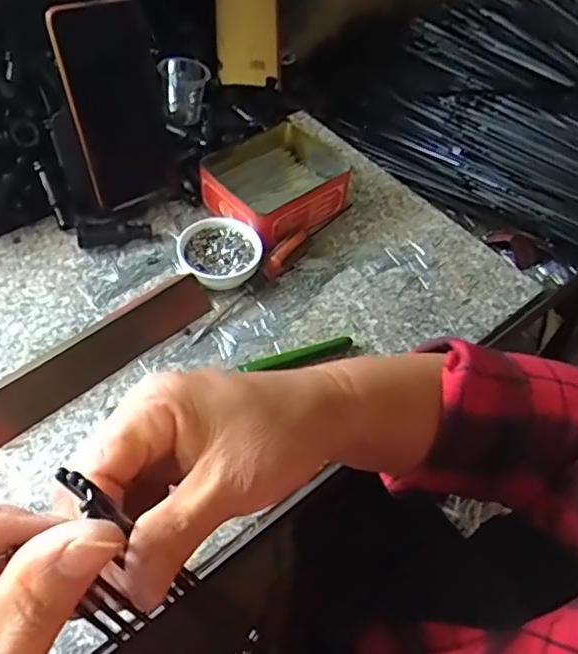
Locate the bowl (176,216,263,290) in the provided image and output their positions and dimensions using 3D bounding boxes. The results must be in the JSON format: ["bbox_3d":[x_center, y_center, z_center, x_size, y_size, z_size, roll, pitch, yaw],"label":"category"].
[{"bbox_3d":[-0.062,-0.065,0.508,0.069,0.028,0.070,3,53,-3],"label":"bowl"}]

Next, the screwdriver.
[{"bbox_3d":[-0.029,-0.037,0.492,0.017,0.025,0.141,34,57,19],"label":"screwdriver"}]

